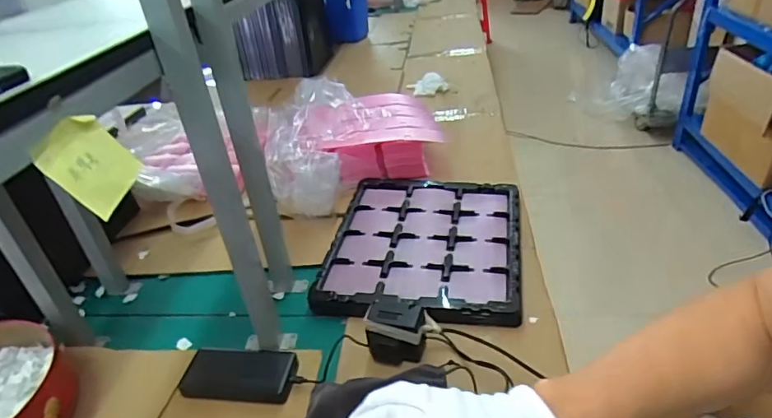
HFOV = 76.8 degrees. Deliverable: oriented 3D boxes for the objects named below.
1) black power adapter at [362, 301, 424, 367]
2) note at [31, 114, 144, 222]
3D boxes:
[{"bbox_3d":[0.015,0.178,0.698,0.084,0.073,0.053,-1,33,10],"label":"black power adapter"},{"bbox_3d":[-0.247,-0.040,0.409,0.006,0.075,0.070,-15,40,24],"label":"note"}]

